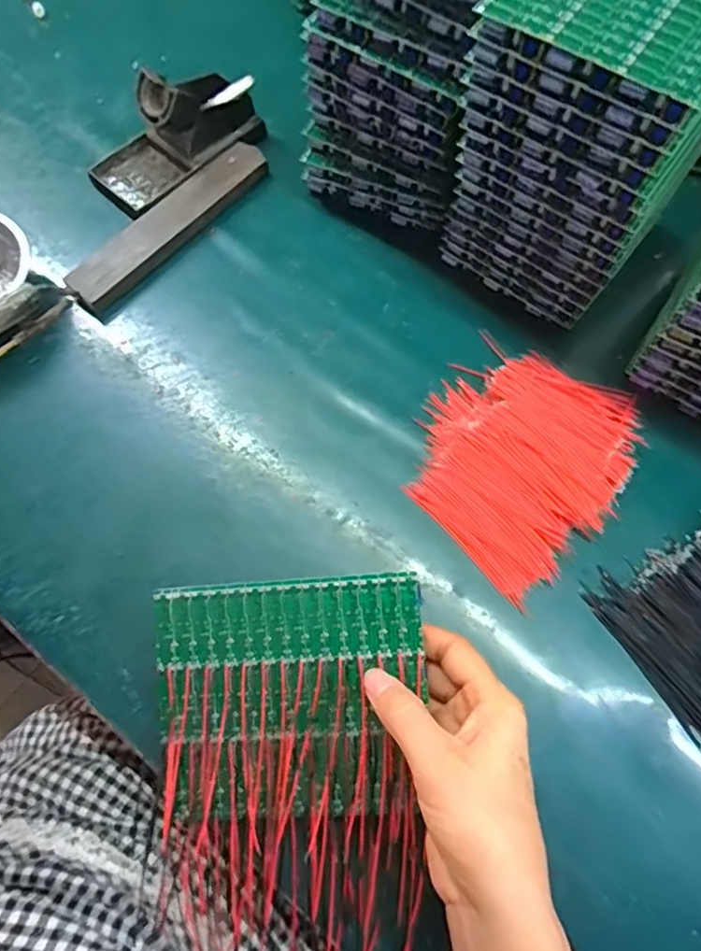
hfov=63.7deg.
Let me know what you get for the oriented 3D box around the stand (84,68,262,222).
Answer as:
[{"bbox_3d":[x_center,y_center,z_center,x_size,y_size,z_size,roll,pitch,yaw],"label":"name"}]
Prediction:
[{"bbox_3d":[-0.150,-0.295,0.481,0.153,0.061,0.073,-39,74,-13],"label":"stand"}]

